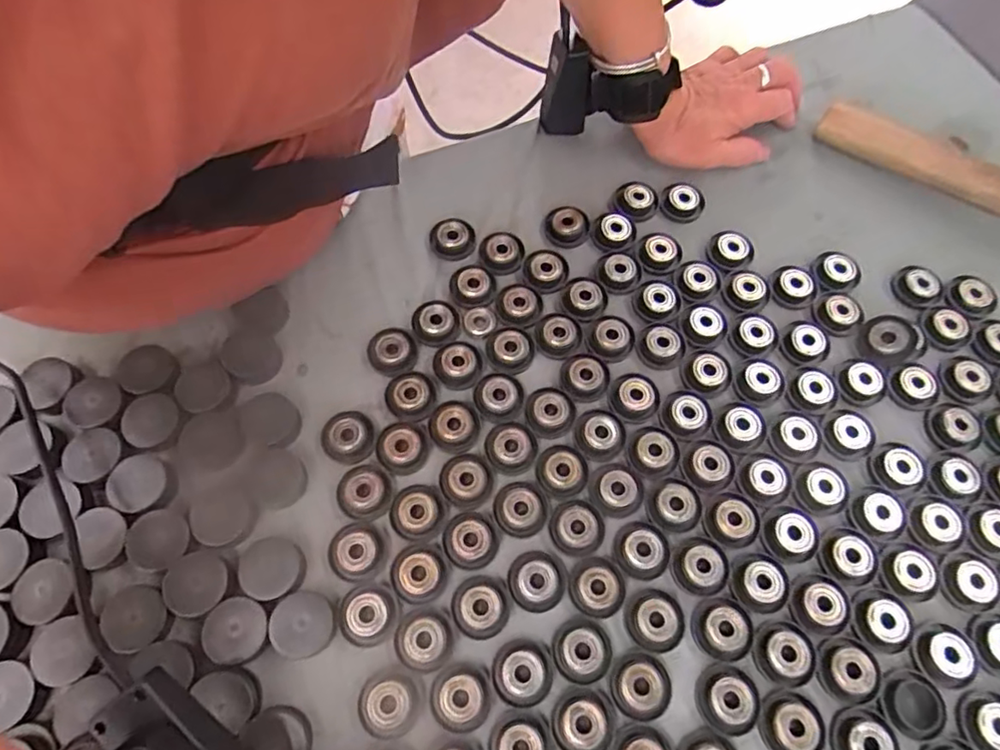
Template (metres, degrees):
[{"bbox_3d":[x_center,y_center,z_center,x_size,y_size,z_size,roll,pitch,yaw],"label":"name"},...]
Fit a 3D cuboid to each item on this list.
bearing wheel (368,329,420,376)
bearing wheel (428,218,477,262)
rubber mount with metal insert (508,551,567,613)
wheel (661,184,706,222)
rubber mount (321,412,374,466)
[{"bbox_3d":[-0.070,-0.015,0.386,0.030,0.011,0.029,0,66,-1],"label":"bearing wheel"},{"bbox_3d":[-0.034,-0.097,0.419,0.031,0.010,0.028,-20,68,-9],"label":"bearing wheel"},{"bbox_3d":[0.021,0.115,0.330,0.031,0.007,0.032,0,66,-1],"label":"rubber mount with metal insert"},{"bbox_3d":[0.134,-0.127,0.432,0.030,0.009,0.027,25,68,10],"label":"wheel"},{"bbox_3d":[-0.093,0.038,0.360,0.031,0.012,0.030,-16,67,-8],"label":"rubber mount"}]

